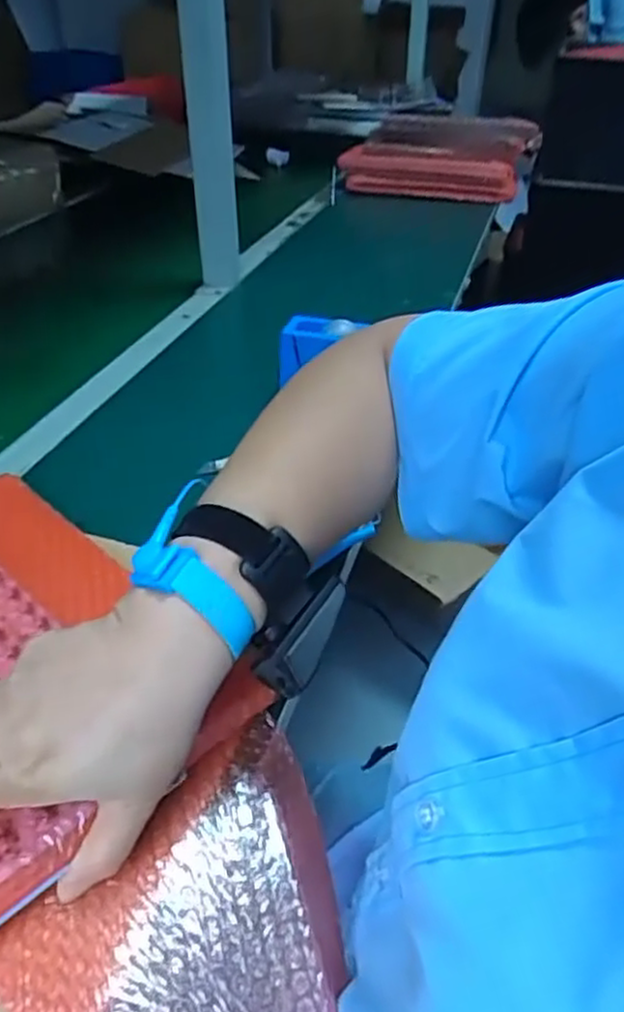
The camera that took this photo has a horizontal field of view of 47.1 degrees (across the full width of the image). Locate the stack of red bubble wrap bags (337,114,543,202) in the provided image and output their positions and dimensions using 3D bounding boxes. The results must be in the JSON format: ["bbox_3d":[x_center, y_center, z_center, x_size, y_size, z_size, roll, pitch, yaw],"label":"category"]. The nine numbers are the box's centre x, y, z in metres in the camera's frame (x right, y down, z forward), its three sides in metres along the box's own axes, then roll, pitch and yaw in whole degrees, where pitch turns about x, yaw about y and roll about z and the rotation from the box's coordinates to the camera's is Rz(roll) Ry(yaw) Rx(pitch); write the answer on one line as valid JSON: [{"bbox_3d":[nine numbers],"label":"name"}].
[{"bbox_3d":[0.244,-0.674,1.399,0.367,0.138,0.184,7,37,7],"label":"stack of red bubble wrap bags"}]

